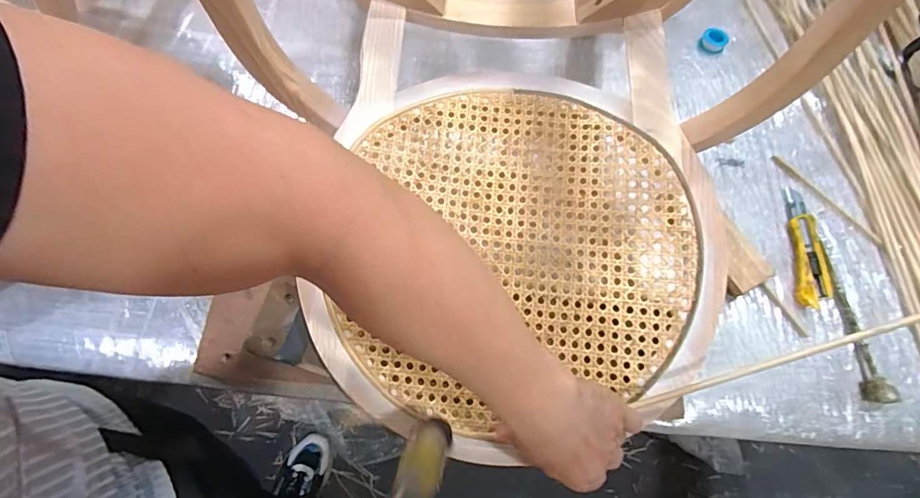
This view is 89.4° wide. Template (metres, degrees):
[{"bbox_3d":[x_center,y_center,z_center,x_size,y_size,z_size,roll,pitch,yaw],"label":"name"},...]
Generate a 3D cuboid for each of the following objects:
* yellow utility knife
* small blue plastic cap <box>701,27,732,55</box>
[{"bbox_3d":[0.458,-0.004,0.613,0.040,0.012,0.171,11,66,1],"label":"yellow utility knife"},{"bbox_3d":[0.414,-0.339,0.755,0.039,0.015,0.041,1,66,-3],"label":"small blue plastic cap"}]

